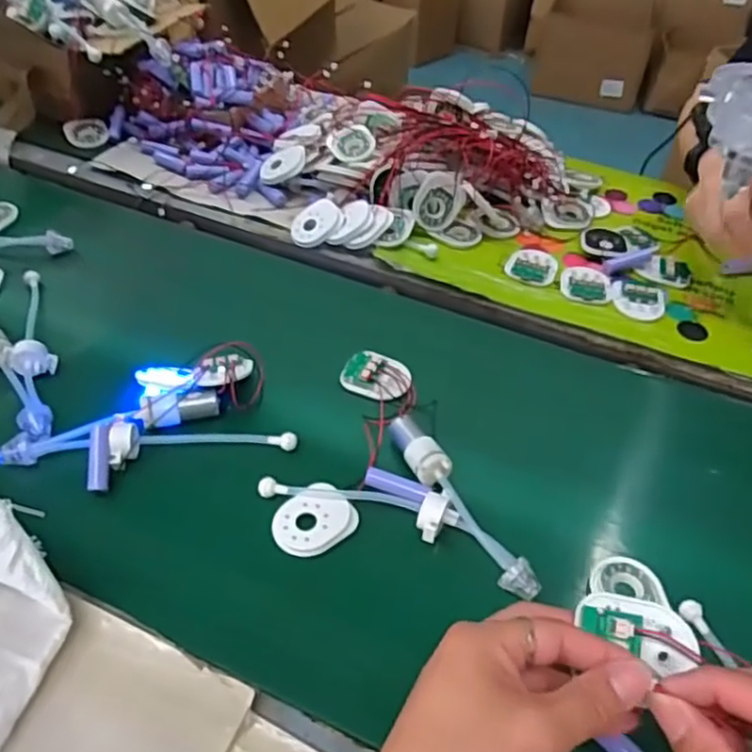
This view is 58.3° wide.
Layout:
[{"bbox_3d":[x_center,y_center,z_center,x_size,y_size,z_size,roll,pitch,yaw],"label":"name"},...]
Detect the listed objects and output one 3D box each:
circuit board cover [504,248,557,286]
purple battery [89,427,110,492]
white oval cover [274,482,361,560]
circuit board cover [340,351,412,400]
[{"bbox_3d":[0.160,-0.111,0.693,0.050,0.010,0.055,22,50,19],"label":"circuit board cover"},{"bbox_3d":[-0.200,0.060,0.488,0.013,0.010,0.047,-2,77,-2],"label":"purple battery"},{"bbox_3d":[-0.044,0.101,0.473,0.056,0.007,0.046,-28,52,-24],"label":"white oval cover"},{"bbox_3d":[0.001,-0.001,0.577,0.058,0.007,0.047,14,48,13],"label":"circuit board cover"}]

